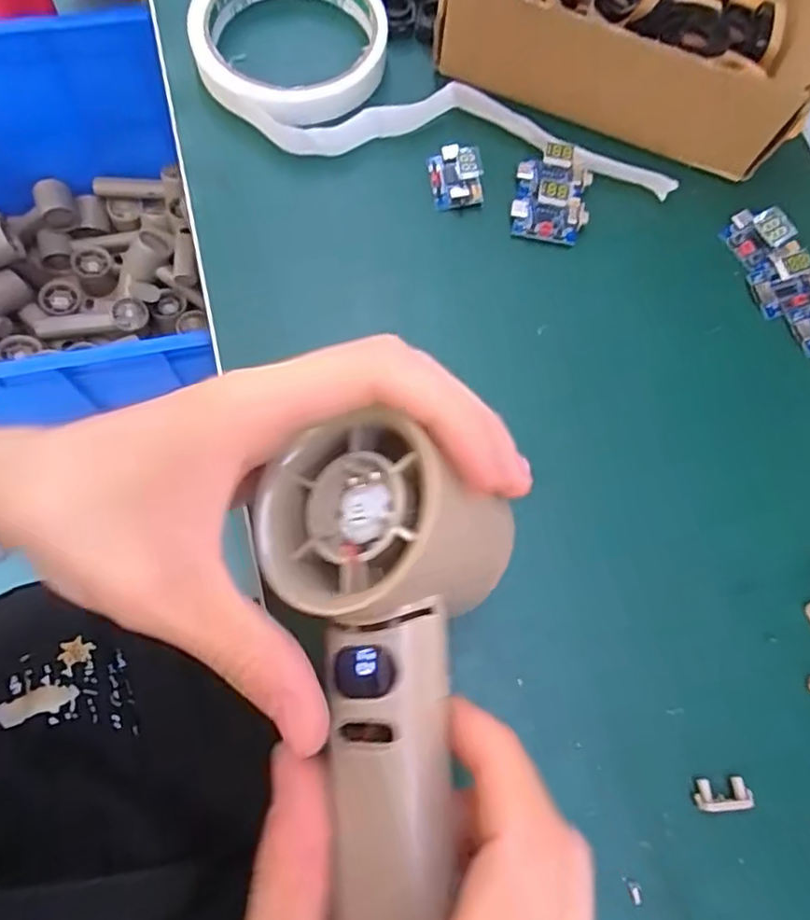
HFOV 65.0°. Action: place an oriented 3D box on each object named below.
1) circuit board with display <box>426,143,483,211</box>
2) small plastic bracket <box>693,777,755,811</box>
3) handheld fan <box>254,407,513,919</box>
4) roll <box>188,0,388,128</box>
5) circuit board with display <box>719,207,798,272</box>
[{"bbox_3d":[0.023,-0.131,0.290,0.022,0.015,0.029,-9,75,-4],"label":"circuit board with display"},{"bbox_3d":[0.110,0.115,0.220,0.019,0.007,0.010,-2,74,-2],"label":"small plastic bracket"},{"bbox_3d":[-0.002,0.052,0.163,0.067,0.040,0.129,-5,71,-3],"label":"handheld fan"},{"bbox_3d":[-0.054,-0.200,0.303,0.087,0.019,0.094,0,74,-1],"label":"roll"},{"bbox_3d":[0.158,-0.102,0.287,0.020,0.015,0.025,-31,77,-9],"label":"circuit board with display"}]

